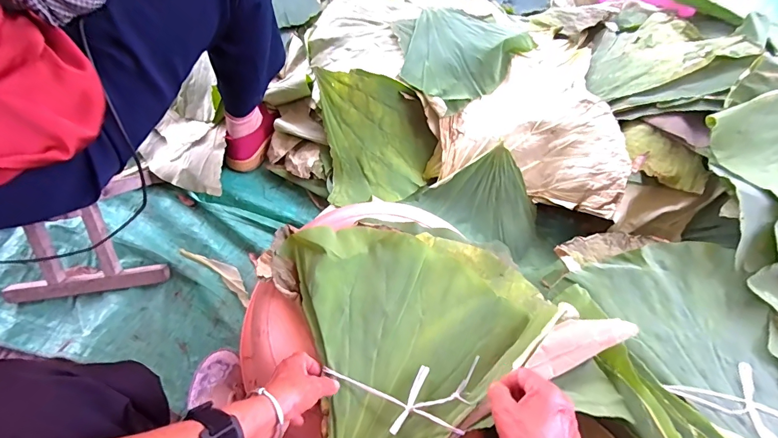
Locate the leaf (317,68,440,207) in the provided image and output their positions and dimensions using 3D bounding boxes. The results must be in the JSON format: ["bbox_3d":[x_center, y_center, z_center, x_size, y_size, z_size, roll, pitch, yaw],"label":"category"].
[{"bbox_3d":[-0.020,-0.164,0.815,0.222,0.050,0.284,-8,102,-7],"label":"leaf"}]

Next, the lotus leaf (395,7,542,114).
[{"bbox_3d":[0.130,-0.357,0.832,0.249,0.058,0.242,41,72,18],"label":"lotus leaf"}]

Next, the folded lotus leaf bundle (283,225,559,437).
[{"bbox_3d":[0.050,0.131,0.528,0.317,0.048,0.316,-16,65,-7],"label":"folded lotus leaf bundle"}]

